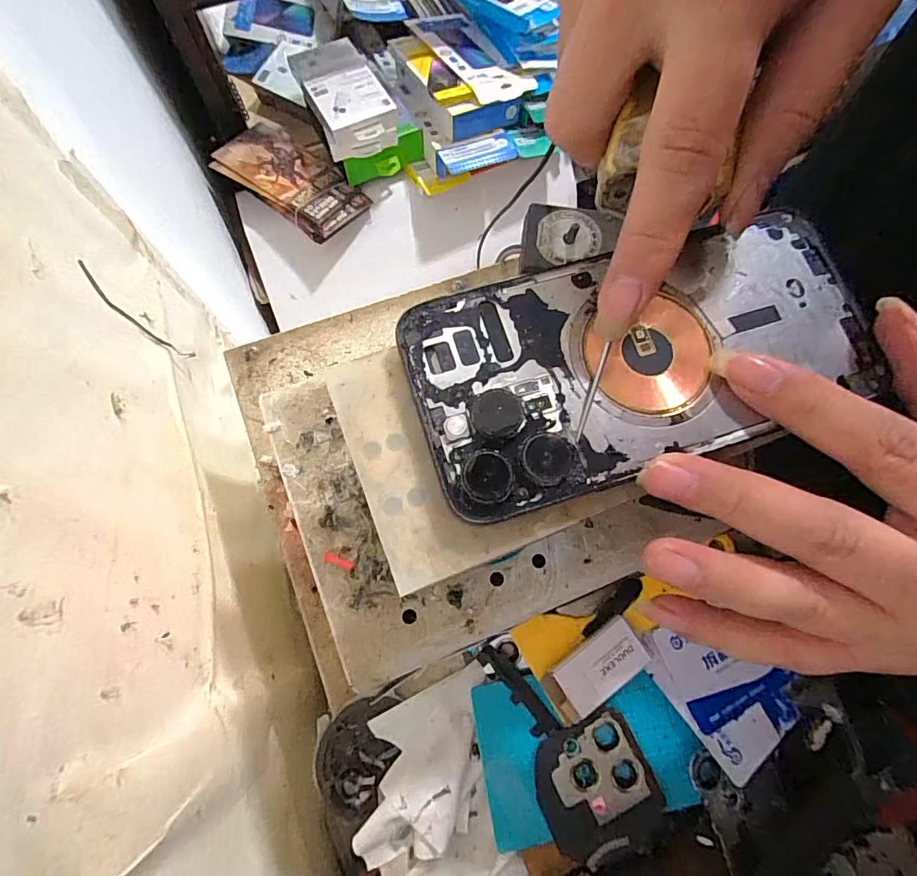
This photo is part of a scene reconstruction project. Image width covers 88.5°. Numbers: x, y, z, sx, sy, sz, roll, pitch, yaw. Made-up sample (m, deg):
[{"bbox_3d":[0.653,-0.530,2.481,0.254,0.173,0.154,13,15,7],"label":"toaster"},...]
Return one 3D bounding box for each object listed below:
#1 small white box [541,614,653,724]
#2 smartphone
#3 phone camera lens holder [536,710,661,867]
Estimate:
[{"bbox_3d":[0.069,0.118,0.242,0.054,0.013,0.026,-31,77,-10],"label":"small white box"},{"bbox_3d":[0.062,-0.030,0.159,0.156,0.005,0.075,-18,76,-7],"label":"smartphone"},{"bbox_3d":[0.067,0.171,0.231,0.056,0.004,0.057,-23,76,-8],"label":"phone camera lens holder"}]

